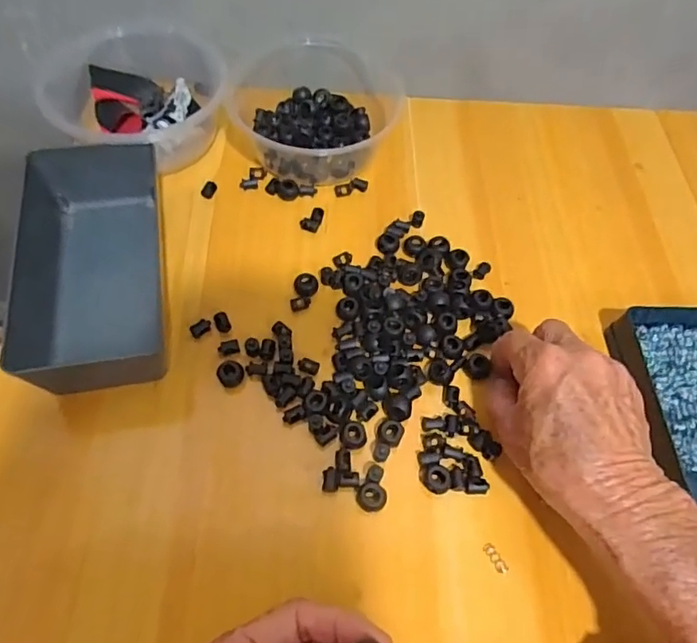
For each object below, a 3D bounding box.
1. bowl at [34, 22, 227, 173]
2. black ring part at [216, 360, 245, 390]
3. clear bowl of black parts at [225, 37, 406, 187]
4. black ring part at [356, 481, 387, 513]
[{"bbox_3d":[-0.178,-0.192,0.460,0.139,0.064,0.124,-12,61,-12],"label":"bowl"},{"bbox_3d":[-0.079,0.035,0.366,0.017,0.013,0.015,-22,63,-16],"label":"black ring part"},{"bbox_3d":[-0.029,-0.189,0.485,0.147,0.047,0.149,2,59,-3],"label":"clear bowl of black parts"},{"bbox_3d":[0.014,0.107,0.333,0.017,0.011,0.018,2,59,-3],"label":"black ring part"}]

